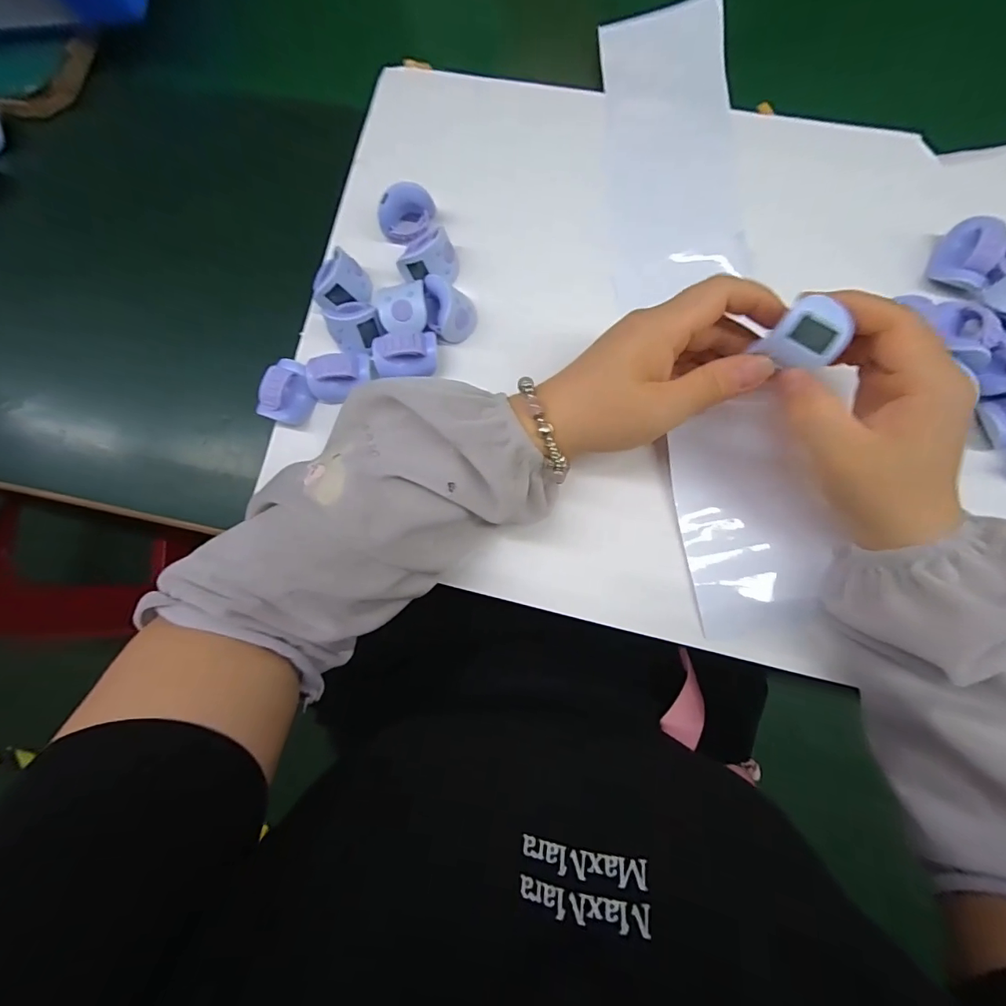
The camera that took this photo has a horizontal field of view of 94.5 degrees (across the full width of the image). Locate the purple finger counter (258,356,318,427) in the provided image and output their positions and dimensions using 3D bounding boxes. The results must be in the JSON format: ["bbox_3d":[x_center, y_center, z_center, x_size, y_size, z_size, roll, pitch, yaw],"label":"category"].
[{"bbox_3d":[-0.142,-0.075,0.309,0.023,0.028,0.043,9,82,5],"label":"purple finger counter"}]

